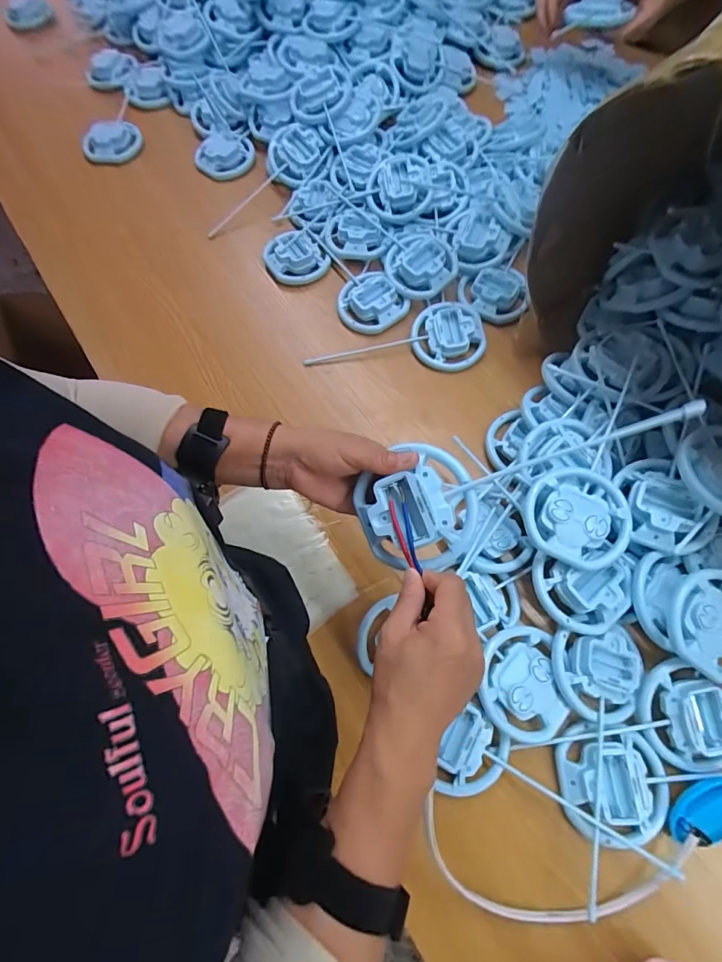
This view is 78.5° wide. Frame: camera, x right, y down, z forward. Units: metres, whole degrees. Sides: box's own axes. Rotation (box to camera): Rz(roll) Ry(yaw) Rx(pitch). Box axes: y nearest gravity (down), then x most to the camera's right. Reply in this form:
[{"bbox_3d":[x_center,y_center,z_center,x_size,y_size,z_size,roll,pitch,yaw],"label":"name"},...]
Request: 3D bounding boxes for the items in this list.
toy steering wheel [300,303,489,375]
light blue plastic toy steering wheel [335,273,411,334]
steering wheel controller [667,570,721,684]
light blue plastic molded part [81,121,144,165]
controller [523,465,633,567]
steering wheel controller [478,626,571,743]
[{"bbox_3d":[0.047,-0.193,0.610,0.239,0.031,0.095,-7,69,0],"label":"toy steering wheel"},{"bbox_3d":[0.011,-0.264,0.644,0.085,0.031,0.101,-35,71,-10],"label":"light blue plastic toy steering wheel"},{"bbox_3d":[0.339,0.135,0.419,0.096,0.017,0.096,1,79,-7],"label":"steering wheel controller"},{"bbox_3d":[-0.453,-0.615,0.804,0.104,0.032,0.078,-30,71,-8],"label":"light blue plastic molded part"},{"bbox_3d":[0.220,0.038,0.448,0.096,0.022,0.097,-1,69,3],"label":"controller"},{"bbox_3d":[0.157,0.201,0.436,0.081,0.019,0.100,-11,69,-1],"label":"steering wheel controller"}]

